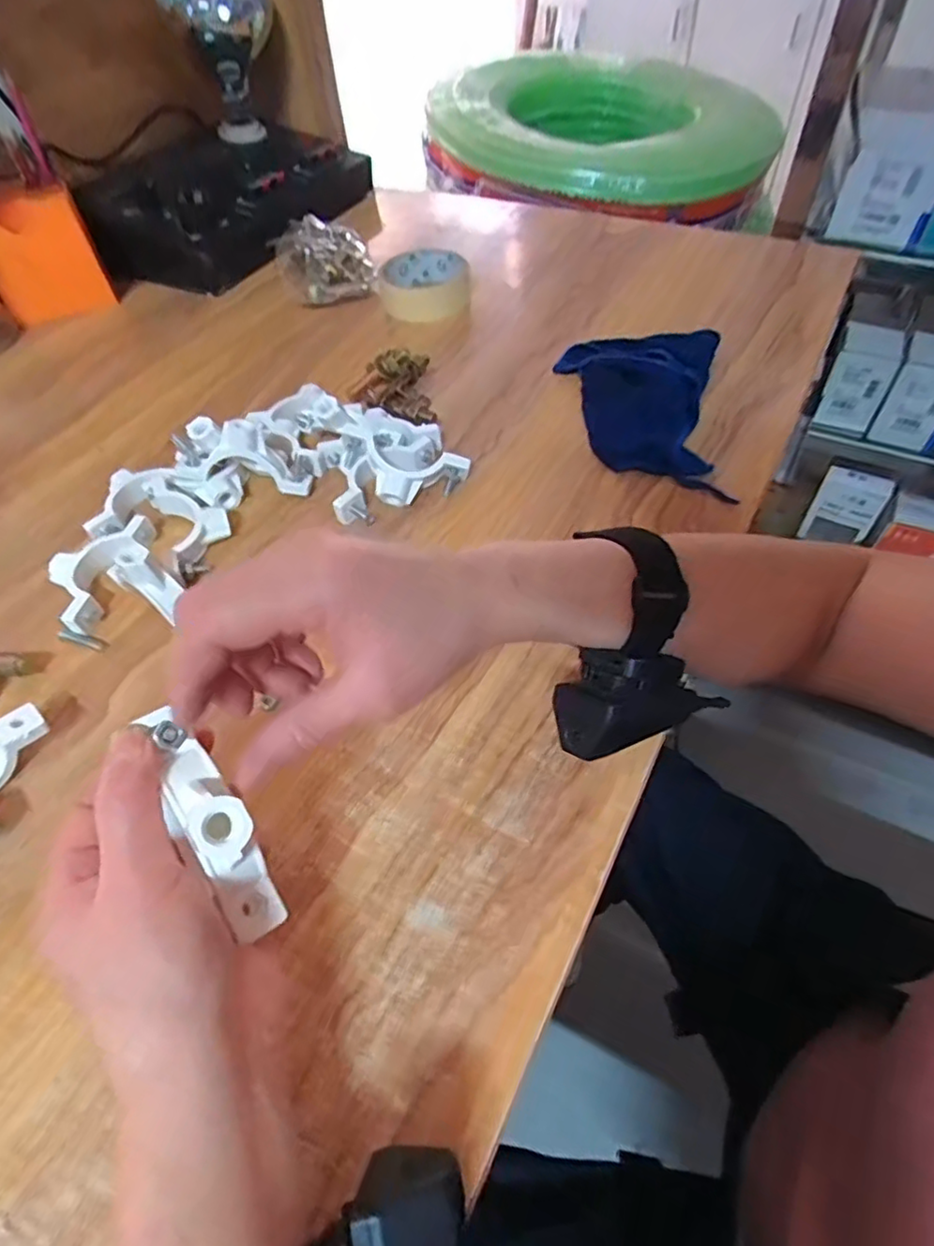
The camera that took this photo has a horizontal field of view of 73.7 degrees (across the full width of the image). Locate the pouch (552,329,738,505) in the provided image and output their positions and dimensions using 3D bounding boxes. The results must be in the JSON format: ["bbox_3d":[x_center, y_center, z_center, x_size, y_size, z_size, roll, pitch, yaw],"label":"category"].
[{"bbox_3d":[0.130,-0.167,0.463,0.115,0.029,0.174,5,53,8],"label":"pouch"}]

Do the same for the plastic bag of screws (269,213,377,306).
[{"bbox_3d":[-0.145,-0.366,0.631,0.094,0.036,0.121,-14,53,-6],"label":"plastic bag of screws"}]

